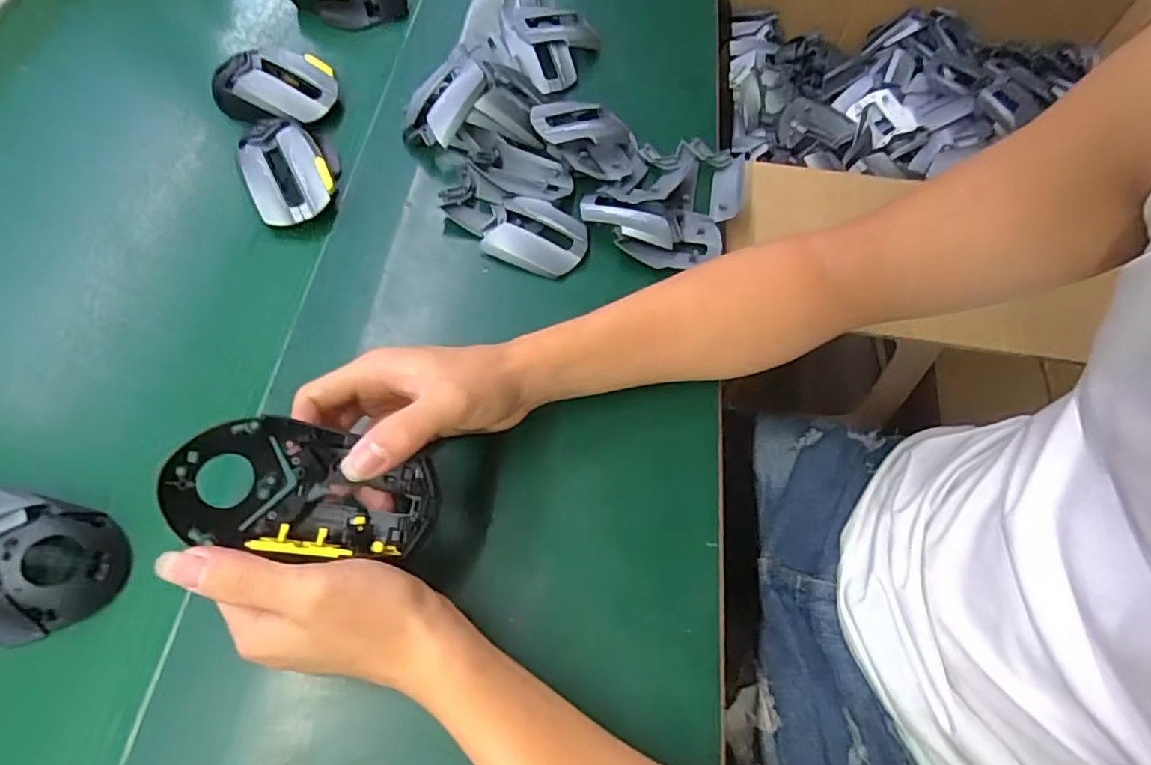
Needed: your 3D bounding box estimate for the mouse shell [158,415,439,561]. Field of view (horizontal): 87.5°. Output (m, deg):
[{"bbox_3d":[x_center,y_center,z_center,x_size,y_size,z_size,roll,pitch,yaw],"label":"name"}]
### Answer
[{"bbox_3d":[-0.128,0.051,0.295,0.117,0.052,0.070,0,92,-10],"label":"mouse shell"}]

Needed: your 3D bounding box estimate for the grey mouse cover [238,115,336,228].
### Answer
[{"bbox_3d":[-0.228,-0.165,0.473,0.059,0.032,0.086,-25,67,-11],"label":"grey mouse cover"}]

